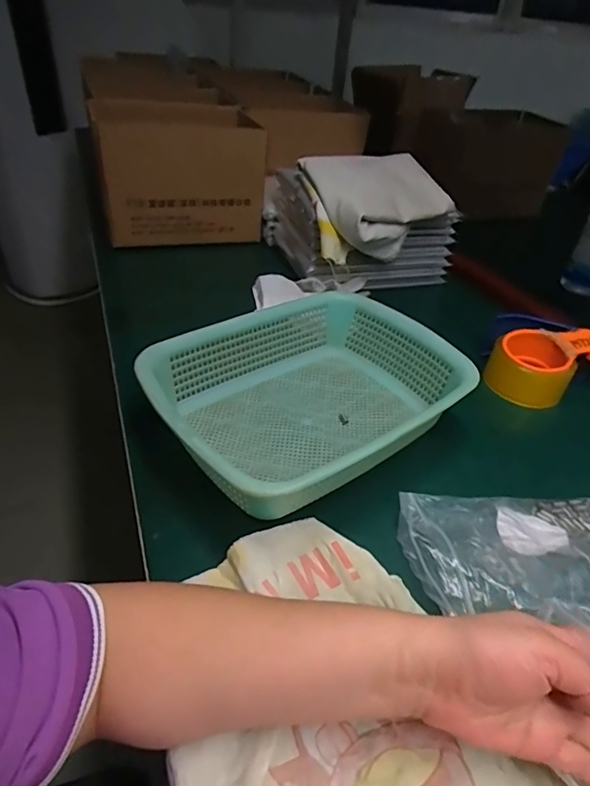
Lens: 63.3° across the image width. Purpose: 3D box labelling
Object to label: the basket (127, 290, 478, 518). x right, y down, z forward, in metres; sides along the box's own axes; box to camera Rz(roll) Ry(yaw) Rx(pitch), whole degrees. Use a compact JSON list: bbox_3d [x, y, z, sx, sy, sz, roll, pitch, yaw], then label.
[{"bbox_3d":[0.015,0.004,0.492,0.300,0.085,0.223,-24,48,-31],"label":"basket"}]

